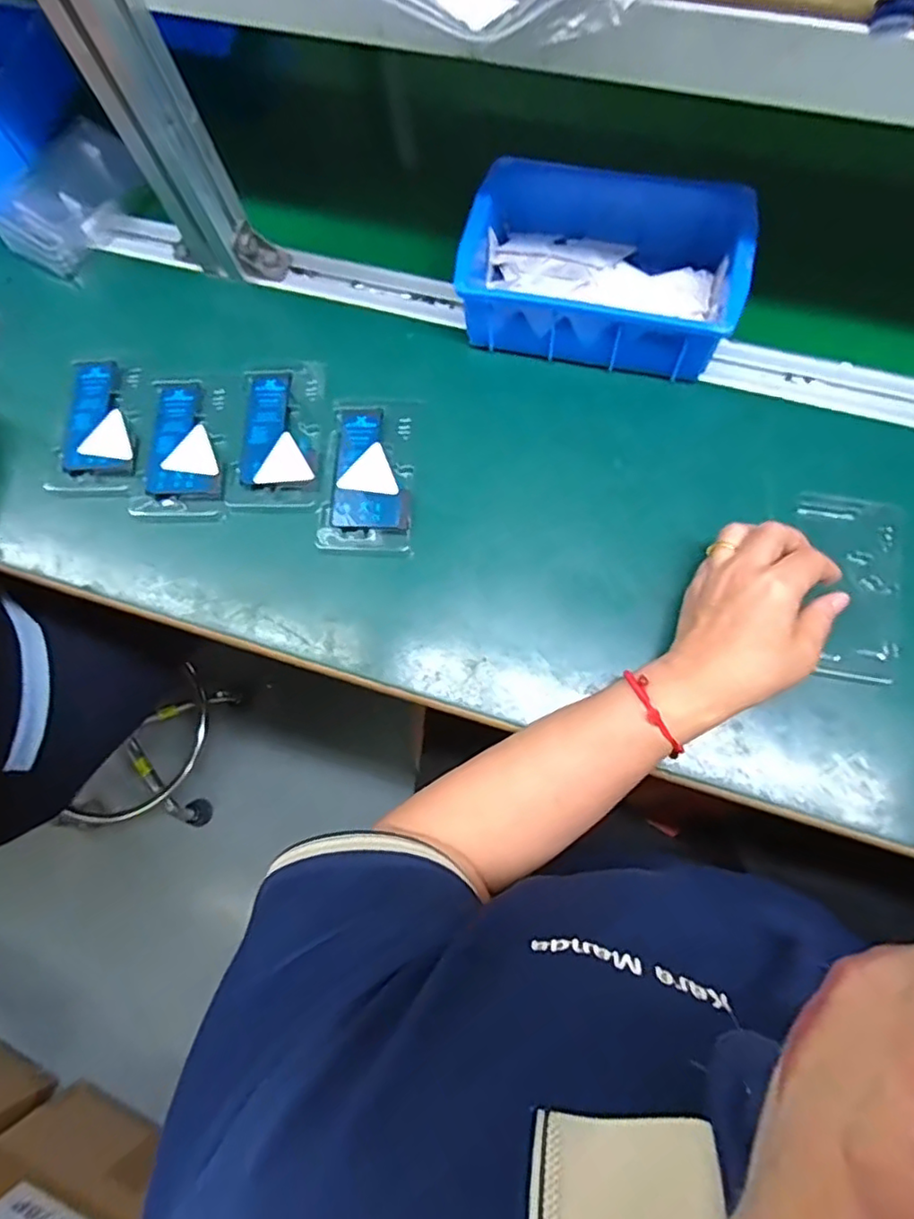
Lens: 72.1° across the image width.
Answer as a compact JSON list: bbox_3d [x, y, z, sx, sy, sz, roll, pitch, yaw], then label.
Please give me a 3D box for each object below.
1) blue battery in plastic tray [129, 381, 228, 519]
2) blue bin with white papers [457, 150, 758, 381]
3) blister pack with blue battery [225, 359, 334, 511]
[{"bbox_3d":[-0.215,-0.128,0.500,0.070,0.012,0.124,-2,69,2],"label":"blue battery in plastic tray"},{"bbox_3d":[0.111,-0.265,0.490,0.203,0.077,0.146,15,78,6],"label":"blue bin with white papers"},{"bbox_3d":[-0.136,-0.138,0.497,0.075,0.011,0.126,3,70,4],"label":"blister pack with blue battery"}]

